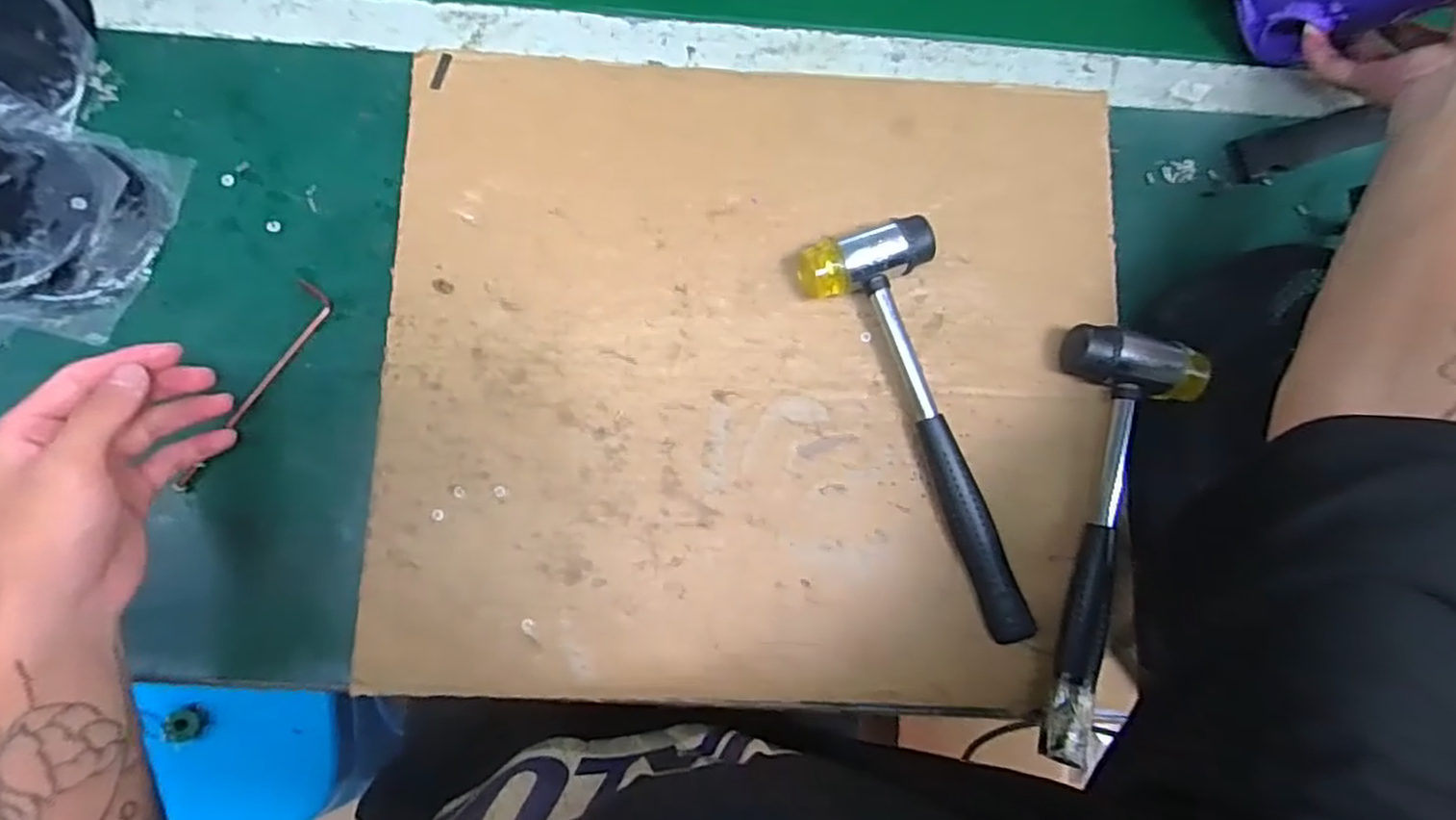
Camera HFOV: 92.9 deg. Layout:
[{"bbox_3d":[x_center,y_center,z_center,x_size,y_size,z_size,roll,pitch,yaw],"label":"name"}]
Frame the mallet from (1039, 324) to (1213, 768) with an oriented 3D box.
[{"bbox_3d":[0.231,0.075,0.401,0.076,0.033,0.248,7,82,-3],"label":"mallet"}]

